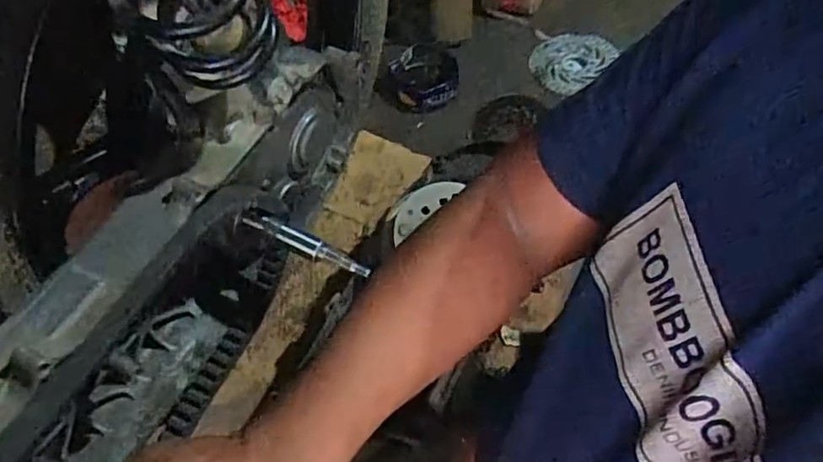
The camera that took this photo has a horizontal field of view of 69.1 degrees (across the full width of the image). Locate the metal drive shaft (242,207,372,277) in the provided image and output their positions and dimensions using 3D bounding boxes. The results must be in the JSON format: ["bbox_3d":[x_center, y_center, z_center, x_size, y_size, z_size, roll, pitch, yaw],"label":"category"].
[{"bbox_3d":[-0.071,0.007,0.403,0.095,0.014,0.012,24,65,15],"label":"metal drive shaft"}]

